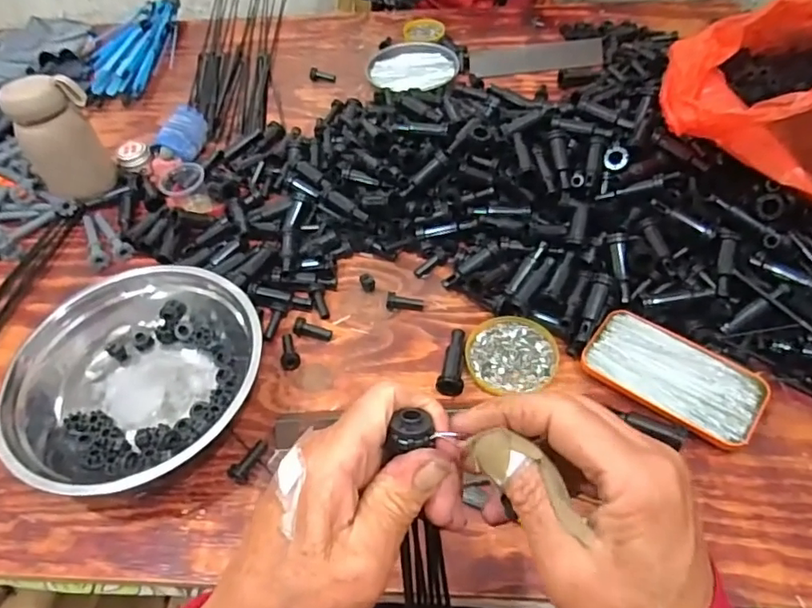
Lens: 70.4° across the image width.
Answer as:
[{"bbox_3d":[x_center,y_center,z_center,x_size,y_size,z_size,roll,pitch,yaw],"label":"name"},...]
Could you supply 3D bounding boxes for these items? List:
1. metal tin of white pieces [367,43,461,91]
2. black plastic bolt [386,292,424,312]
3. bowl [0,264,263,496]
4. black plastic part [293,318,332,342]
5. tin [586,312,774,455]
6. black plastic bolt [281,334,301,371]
[{"bbox_3d":[0.011,-0.356,0.866,0.134,0.019,0.130,-2,52,3],"label":"metal tin of white pieces"},{"bbox_3d":[-0.001,-0.002,0.586,0.039,0.018,0.013,-2,51,3],"label":"black plastic bolt"},{"bbox_3d":[-0.237,0.058,0.515,0.217,0.076,0.197,-15,52,-8],"label":"bowl"},{"bbox_3d":[-0.093,0.025,0.573,0.041,0.015,0.016,18,55,17],"label":"black plastic part"},{"bbox_3d":[0.233,0.064,0.506,0.143,0.019,0.082,27,58,23],"label":"tin"},{"bbox_3d":[-0.115,0.043,0.556,0.018,0.012,0.044,-18,53,-10],"label":"black plastic bolt"}]

